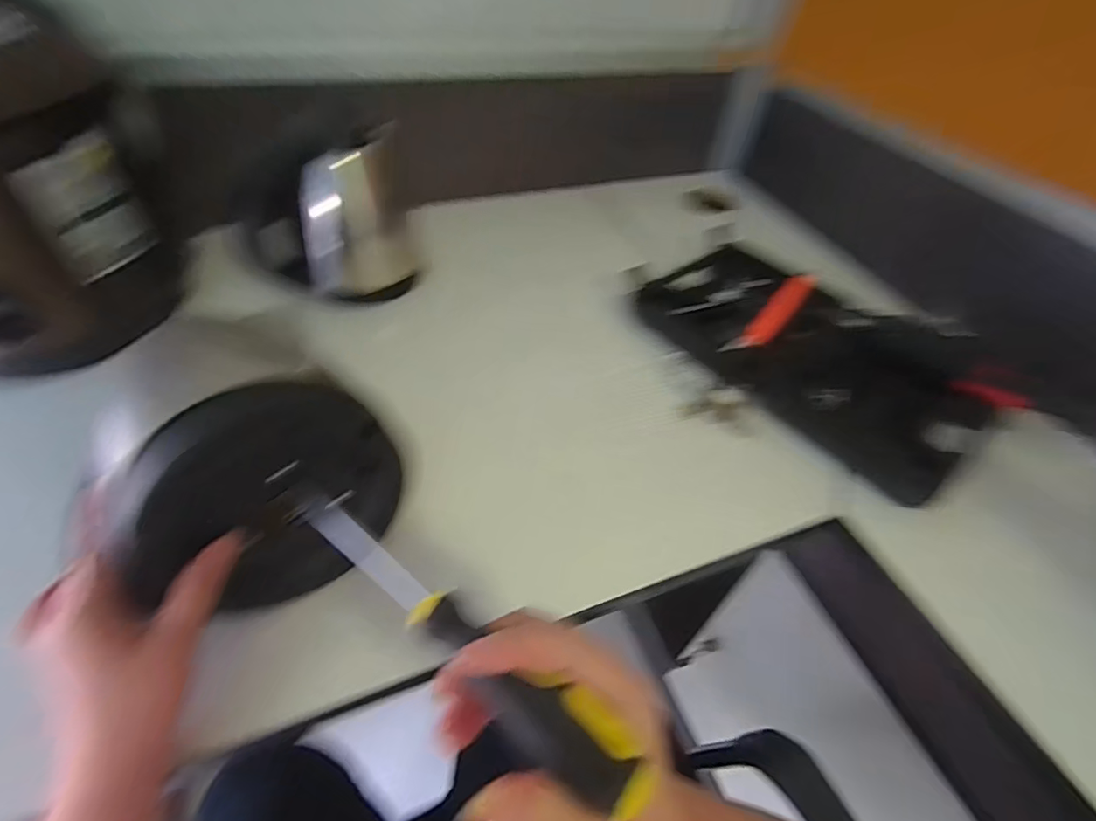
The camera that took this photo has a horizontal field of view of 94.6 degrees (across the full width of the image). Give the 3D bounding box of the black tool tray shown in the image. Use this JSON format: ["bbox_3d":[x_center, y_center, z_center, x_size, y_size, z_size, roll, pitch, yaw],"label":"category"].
[{"bbox_3d":[0.266,-0.071,0.527,0.211,0.040,0.339,-32,59,-29],"label":"black tool tray"}]

